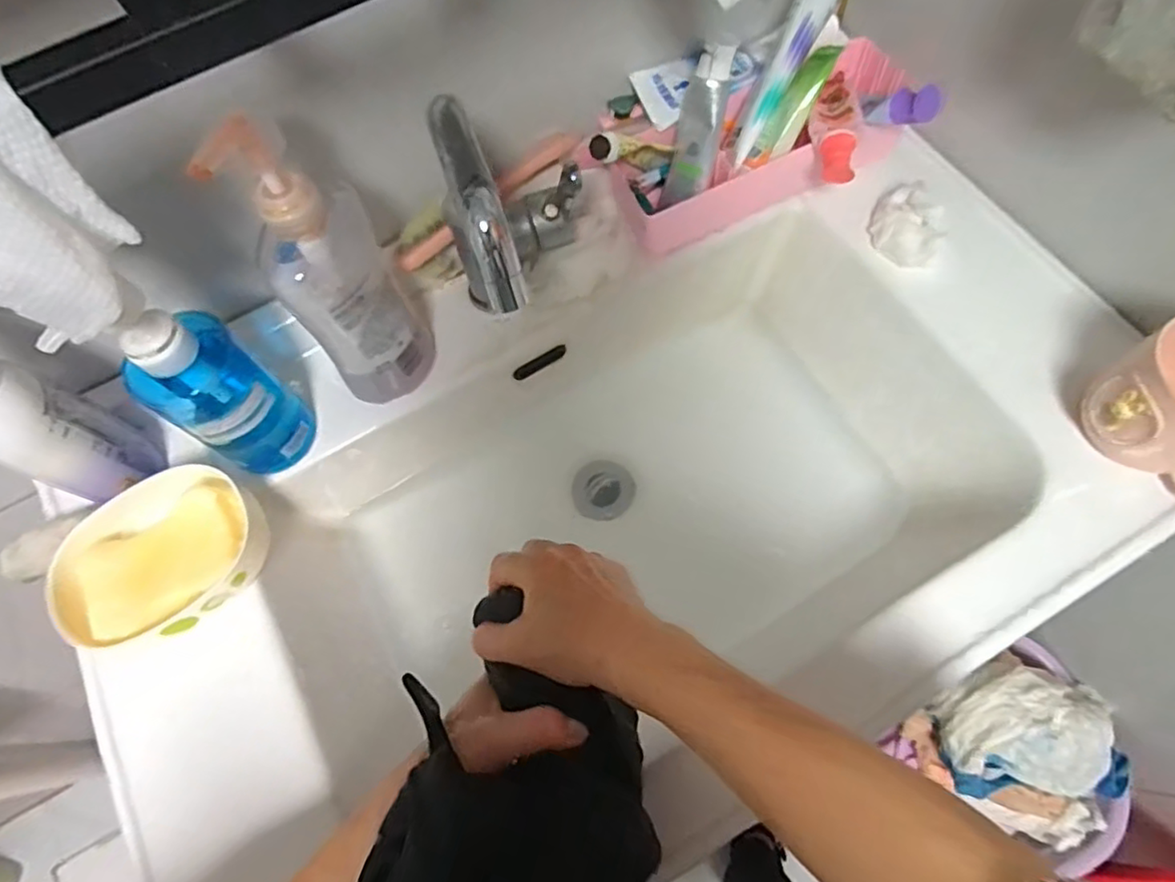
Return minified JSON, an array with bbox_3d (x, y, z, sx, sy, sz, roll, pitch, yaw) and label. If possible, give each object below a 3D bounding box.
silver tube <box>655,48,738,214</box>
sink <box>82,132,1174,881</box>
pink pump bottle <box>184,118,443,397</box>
[{"bbox_3d":[0.088,-0.242,0.502,0.038,0.119,0.021,24,37,12],"label":"silver tube"},{"bbox_3d":[0.028,0.062,0.517,0.754,0.176,0.403,-26,69,-8],"label":"sink"},{"bbox_3d":[-0.167,-0.114,0.424,0.072,0.226,0.082,-26,69,-7],"label":"pink pump bottle"}]

